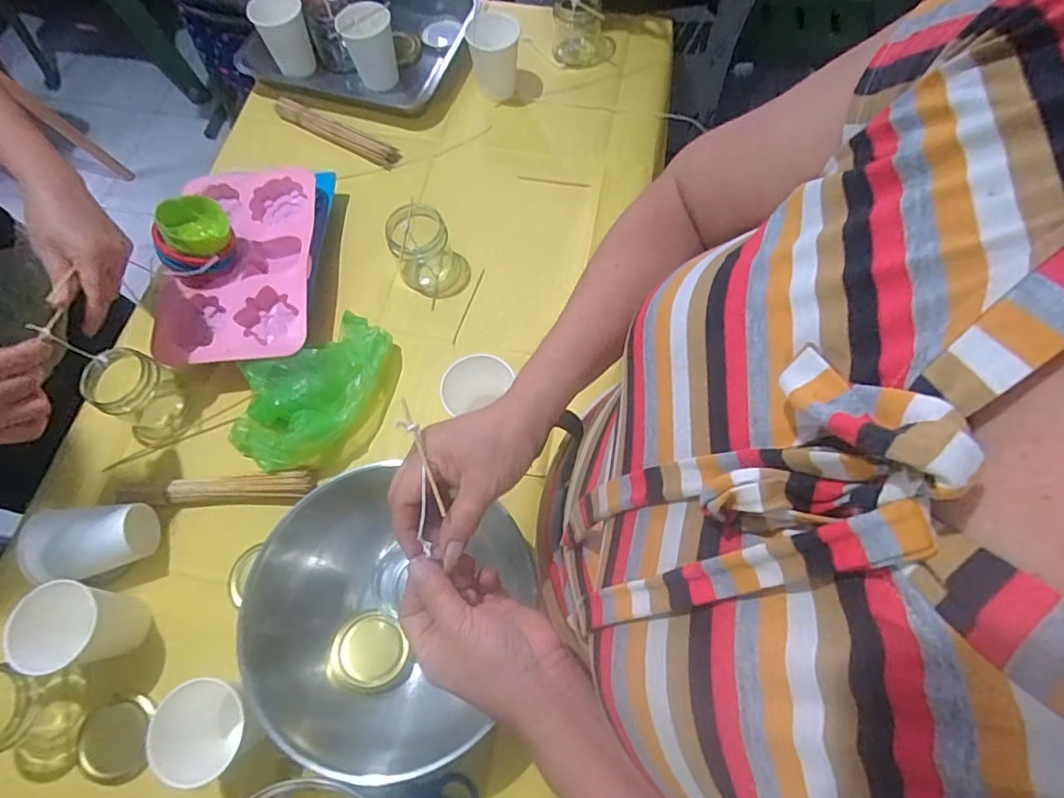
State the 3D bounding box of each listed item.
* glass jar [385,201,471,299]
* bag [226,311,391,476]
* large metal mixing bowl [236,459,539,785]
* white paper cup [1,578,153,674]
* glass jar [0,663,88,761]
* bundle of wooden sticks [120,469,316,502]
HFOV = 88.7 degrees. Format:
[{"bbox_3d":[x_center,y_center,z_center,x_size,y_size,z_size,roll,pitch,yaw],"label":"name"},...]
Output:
[{"bbox_3d":[-0.123,-0.179,0.649,0.083,0.075,0.076,-10,65,-5],"label":"glass jar"},{"bbox_3d":[-0.242,-0.013,0.600,0.129,0.048,0.188,31,68,14],"label":"bag"},{"bbox_3d":[-0.130,0.196,0.486,0.238,0.085,0.219,33,69,15],"label":"large metal mixing bowl"},{"bbox_3d":[-0.411,0.209,0.498,0.074,0.086,0.069,0,65,0],"label":"white paper cup"},{"bbox_3d":[-0.441,0.275,0.476,0.075,0.087,0.074,0,65,0],"label":"glass jar"},{"bbox_3d":[-0.327,0.094,0.572,0.189,0.029,0.025,-2,65,-1],"label":"bundle of wooden sticks"}]

